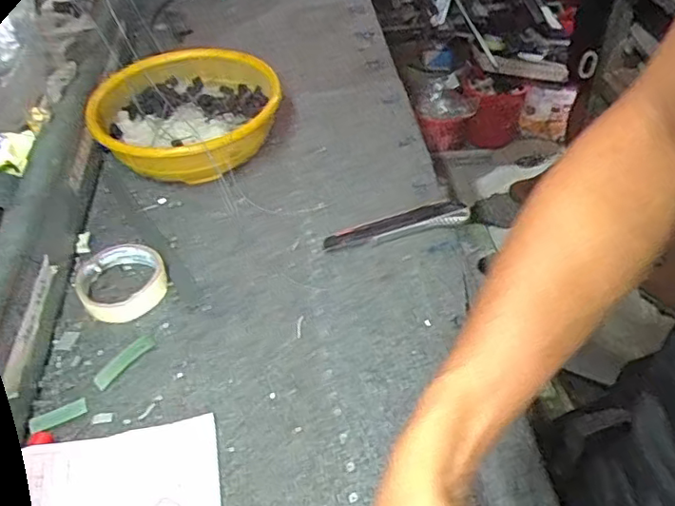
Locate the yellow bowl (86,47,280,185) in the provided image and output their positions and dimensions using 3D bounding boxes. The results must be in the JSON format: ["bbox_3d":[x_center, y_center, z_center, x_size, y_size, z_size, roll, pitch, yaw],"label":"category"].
[{"bbox_3d":[-0.175,-0.156,0.704,0.206,0.089,0.183,-19,46,-14],"label":"yellow bowl"}]

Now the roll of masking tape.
[{"bbox_3d":[-0.209,0.023,0.574,0.081,0.023,0.075,-17,48,-17],"label":"roll of masking tape"}]

